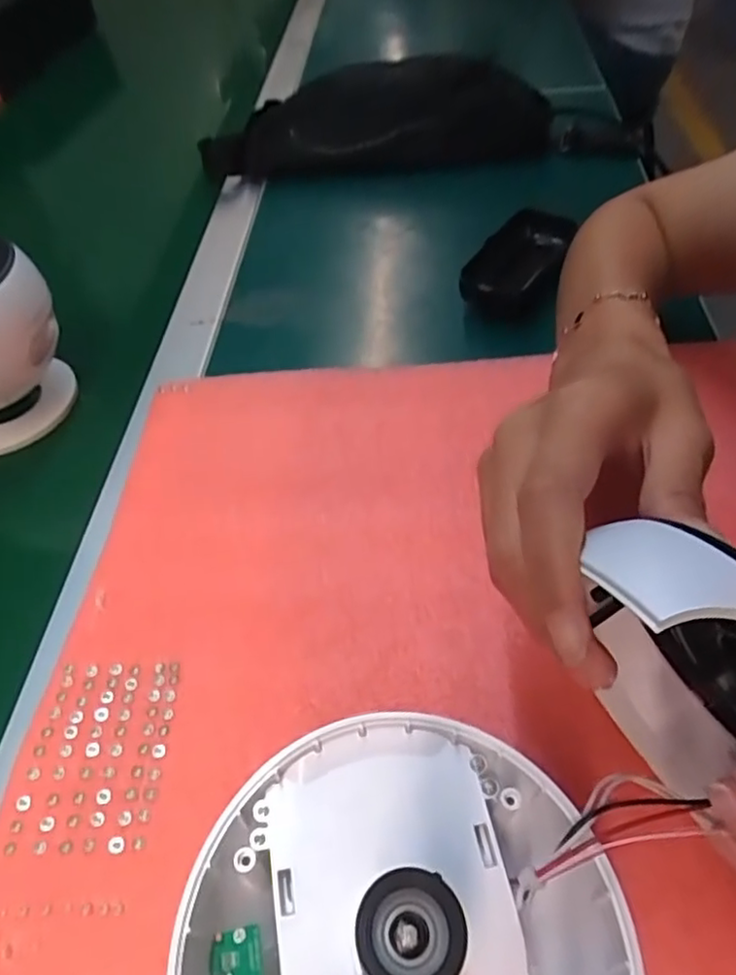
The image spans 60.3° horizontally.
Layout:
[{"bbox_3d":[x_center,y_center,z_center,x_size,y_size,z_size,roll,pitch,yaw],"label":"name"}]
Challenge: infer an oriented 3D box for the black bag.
[{"bbox_3d":[0.047,-0.351,0.594,0.406,0.067,0.110,1,53,7],"label":"black bag"}]

